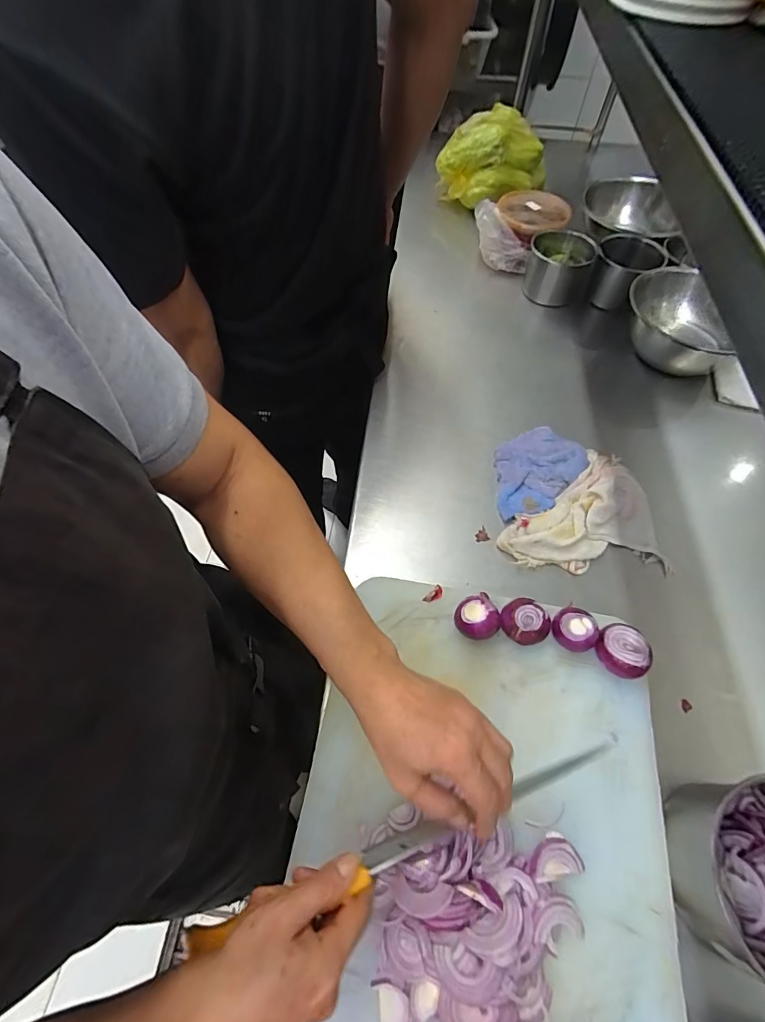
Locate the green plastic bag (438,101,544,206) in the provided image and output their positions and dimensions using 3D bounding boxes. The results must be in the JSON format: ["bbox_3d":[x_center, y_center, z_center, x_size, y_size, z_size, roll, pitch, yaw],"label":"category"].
[{"bbox_3d":[0.252,-0.814,0.988,0.214,0.126,0.209,26,63,14],"label":"green plastic bag"}]

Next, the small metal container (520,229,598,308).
[{"bbox_3d":[0.351,-0.488,0.869,0.116,0.090,0.121,5,60,3],"label":"small metal container"}]

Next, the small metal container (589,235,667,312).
[{"bbox_3d":[0.473,-0.468,0.849,0.114,0.089,0.114,27,63,15],"label":"small metal container"}]

